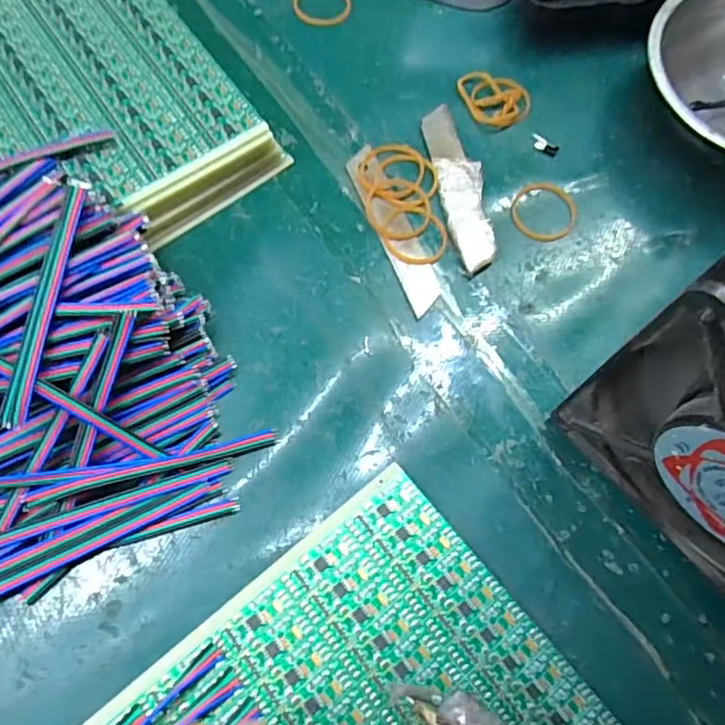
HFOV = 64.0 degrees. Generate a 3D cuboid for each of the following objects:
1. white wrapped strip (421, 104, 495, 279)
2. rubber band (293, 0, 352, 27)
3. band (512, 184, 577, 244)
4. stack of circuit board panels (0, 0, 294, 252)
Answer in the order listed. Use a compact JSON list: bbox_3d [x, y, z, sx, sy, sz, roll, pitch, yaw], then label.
[{"bbox_3d":[0.049,-0.091,0.292,0.021,0.009,0.099,-8,70,-4],"label":"white wrapped strip"},{"bbox_3d":[-0.023,-0.210,0.339,0.033,0.004,0.031,-3,69,-2],"label":"rubber band"},{"bbox_3d":[0.092,-0.076,0.292,0.033,0.004,0.035,0,69,-1],"label":"band"},{"bbox_3d":[-0.169,-0.115,0.289,0.191,0.024,0.175,-35,74,-13],"label":"stack of circuit board panels"}]

